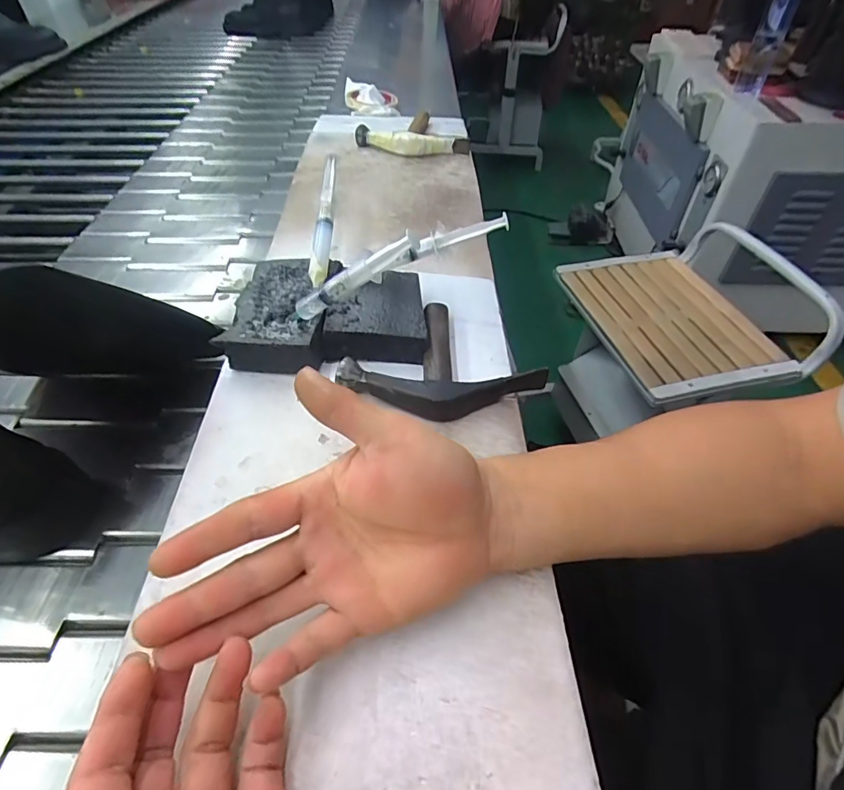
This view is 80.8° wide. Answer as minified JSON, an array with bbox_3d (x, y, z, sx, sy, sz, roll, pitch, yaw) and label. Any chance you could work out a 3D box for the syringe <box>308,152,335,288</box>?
[{"bbox_3d":[-0.092,-0.169,0.470,0.017,0.015,0.148,1,66,1],"label":"syringe"}]

